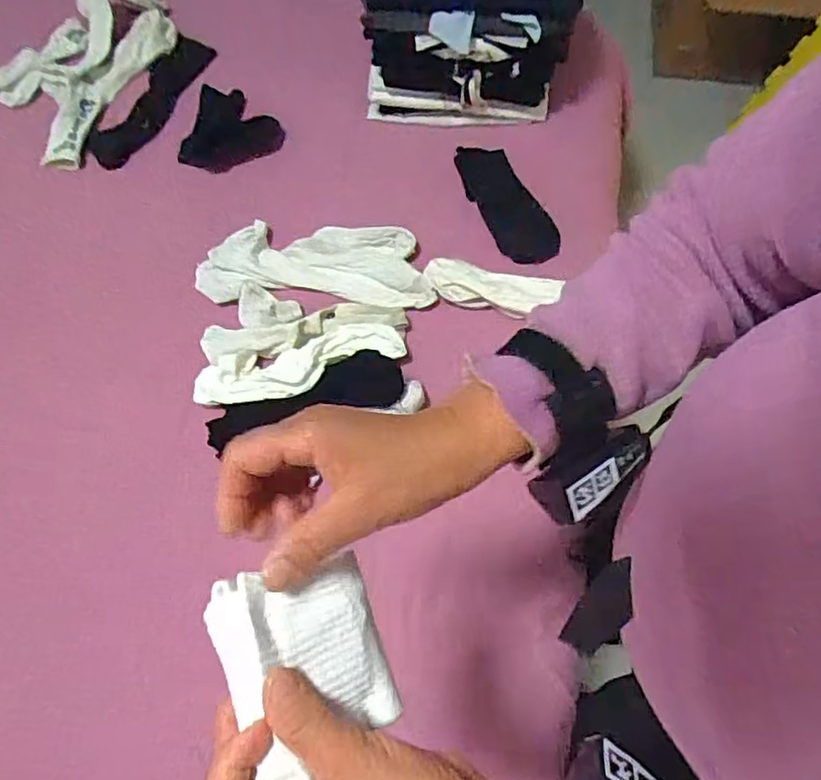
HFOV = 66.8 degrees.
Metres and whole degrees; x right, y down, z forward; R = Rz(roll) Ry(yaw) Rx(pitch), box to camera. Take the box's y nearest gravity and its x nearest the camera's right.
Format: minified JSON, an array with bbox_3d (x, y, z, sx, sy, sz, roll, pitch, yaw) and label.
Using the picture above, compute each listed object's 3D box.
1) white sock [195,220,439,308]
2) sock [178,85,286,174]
[{"bbox_3d":[-0.131,-0.176,0.853,0.312,0.021,0.118,0,70,1],"label":"white sock"},{"bbox_3d":[-0.281,-0.395,0.943,0.154,0.055,0.111,-24,71,-7],"label":"sock"}]

